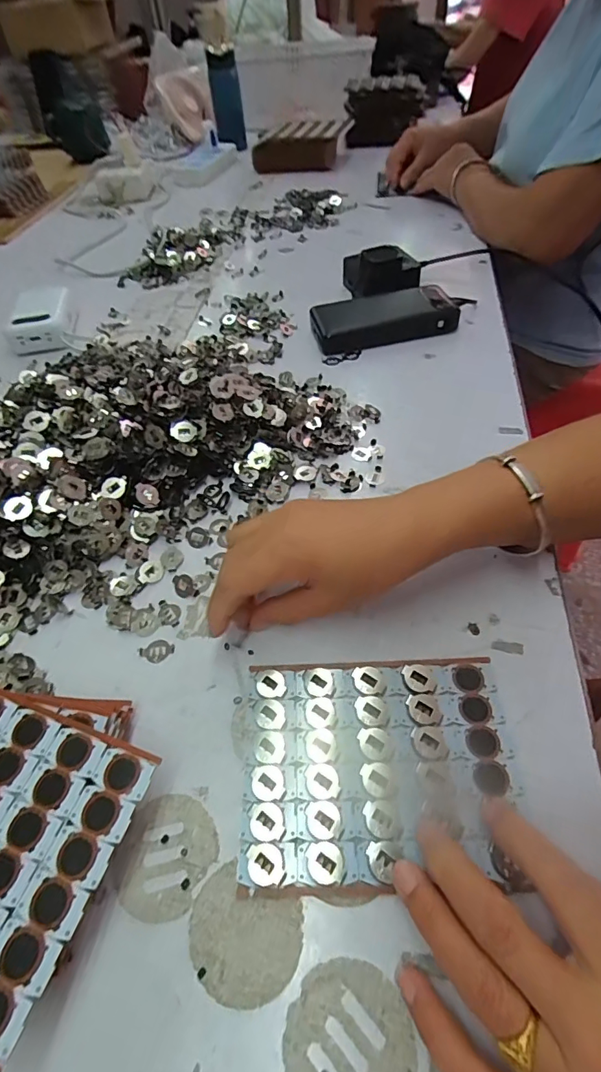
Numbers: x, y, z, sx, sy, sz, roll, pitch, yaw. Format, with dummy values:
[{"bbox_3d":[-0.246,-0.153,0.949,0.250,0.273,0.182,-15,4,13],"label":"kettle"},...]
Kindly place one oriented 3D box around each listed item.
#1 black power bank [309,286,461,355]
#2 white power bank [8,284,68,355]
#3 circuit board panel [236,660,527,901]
[{"bbox_3d":[0.090,-0.245,0.531,0.152,0.028,0.072,-12,52,-4],"label":"black power bank"},{"bbox_3d":[-0.319,-0.265,0.580,0.061,0.032,0.113,-13,52,-5],"label":"white power bank"},{"bbox_3d":[0.041,0.124,0.262,0.142,0.004,0.112,-3,52,3],"label":"circuit board panel"}]

